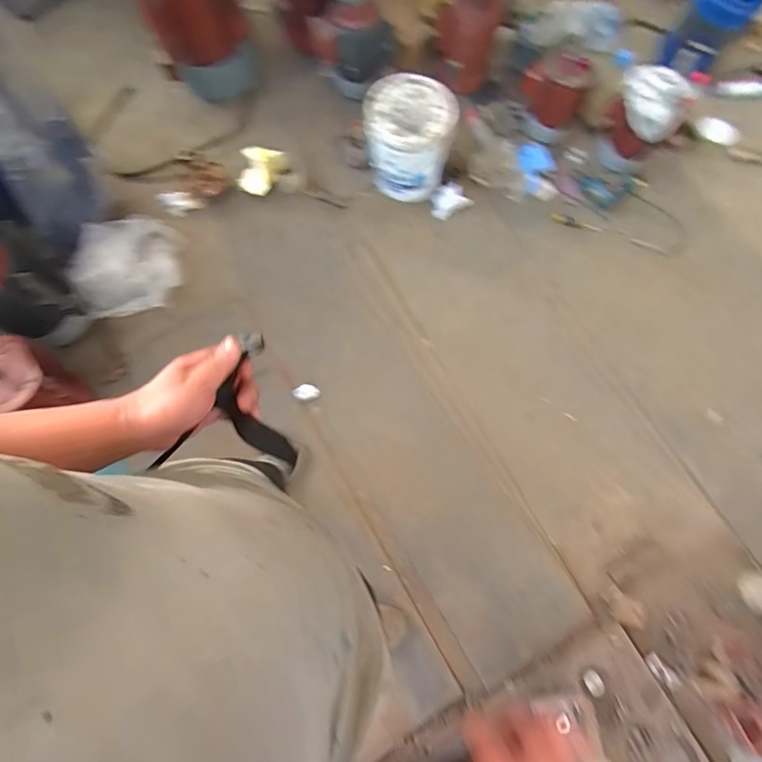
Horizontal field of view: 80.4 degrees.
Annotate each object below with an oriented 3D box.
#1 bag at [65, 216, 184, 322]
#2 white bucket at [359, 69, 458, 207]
[{"bbox_3d":[-0.928,-0.449,1.641,0.360,0.141,0.401,-5,74,-1],"label":"bag"},{"bbox_3d":[0.102,-0.903,1.719,0.299,0.334,0.325,6,74,2],"label":"white bucket"}]

